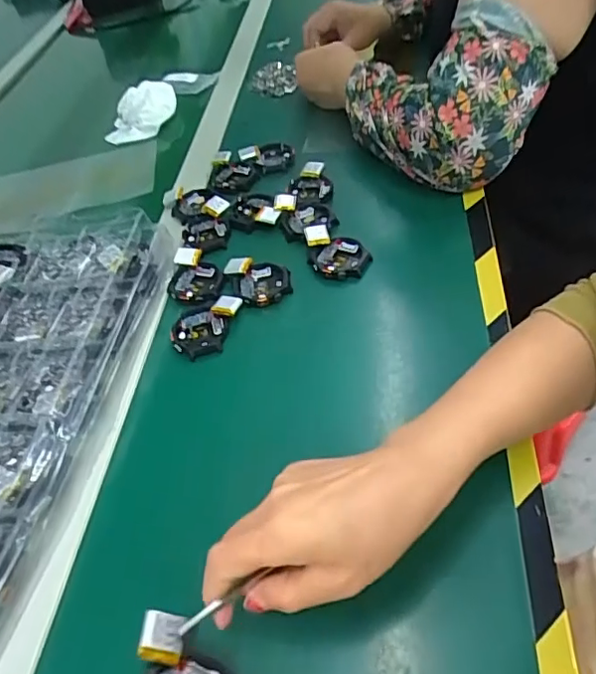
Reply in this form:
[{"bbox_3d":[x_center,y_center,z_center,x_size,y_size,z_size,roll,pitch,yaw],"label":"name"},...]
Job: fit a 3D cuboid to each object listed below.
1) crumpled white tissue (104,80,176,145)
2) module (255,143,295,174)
[{"bbox_3d":[-0.209,-0.294,0.717,0.093,0.058,0.065,-5,49,9],"label":"crumpled white tissue"},{"bbox_3d":[-0.025,-0.202,0.618,0.042,0.011,0.046,-7,49,8],"label":"module"}]

